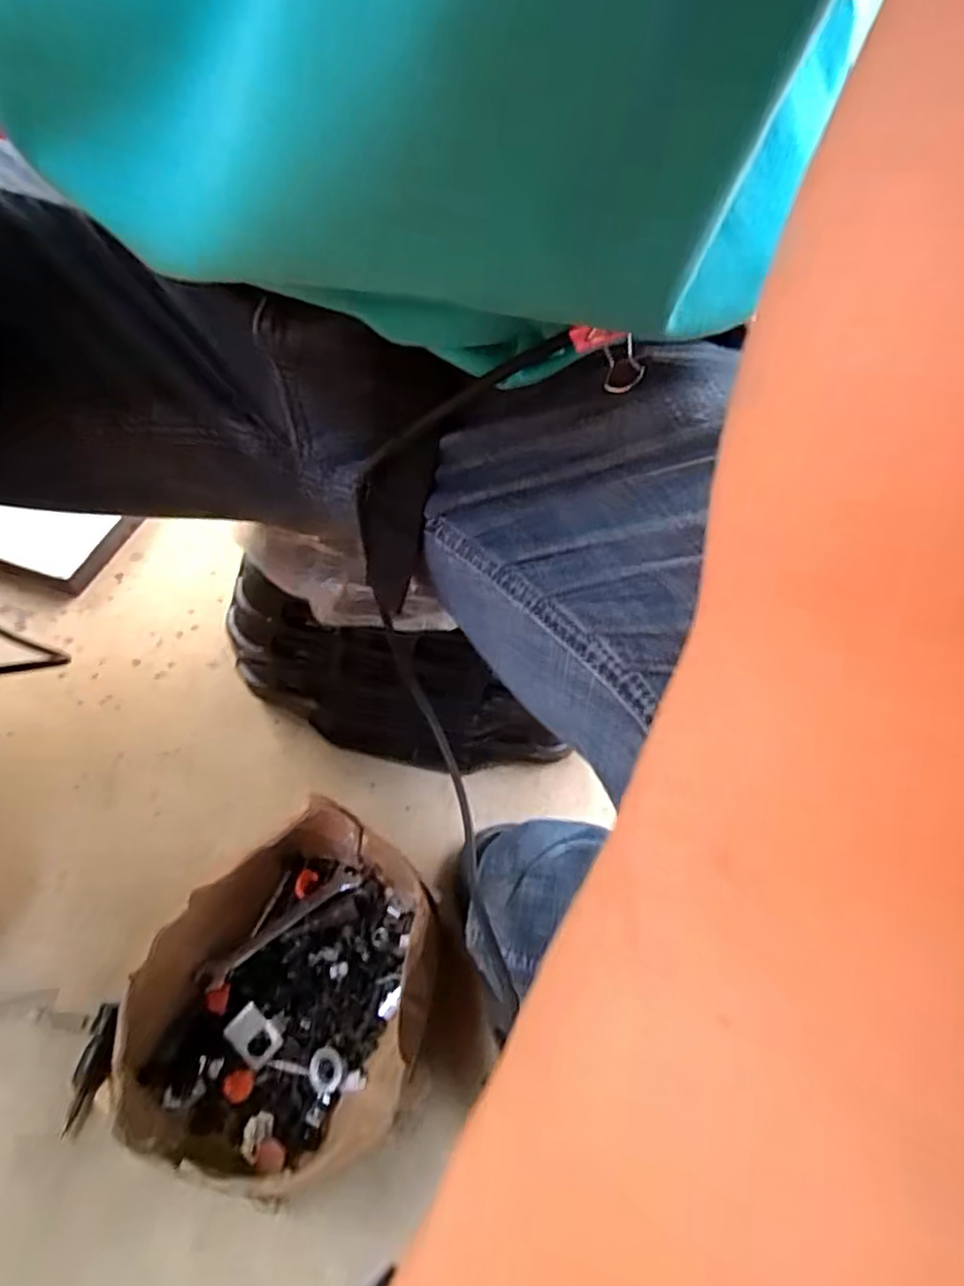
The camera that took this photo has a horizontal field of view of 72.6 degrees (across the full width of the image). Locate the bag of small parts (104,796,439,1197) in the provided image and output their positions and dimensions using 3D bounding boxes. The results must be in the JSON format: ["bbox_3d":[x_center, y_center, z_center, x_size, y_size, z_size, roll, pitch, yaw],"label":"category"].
[{"bbox_3d":[-0.134,0.225,0.443,0.193,0.086,0.226,16,58,6],"label":"bag of small parts"}]

